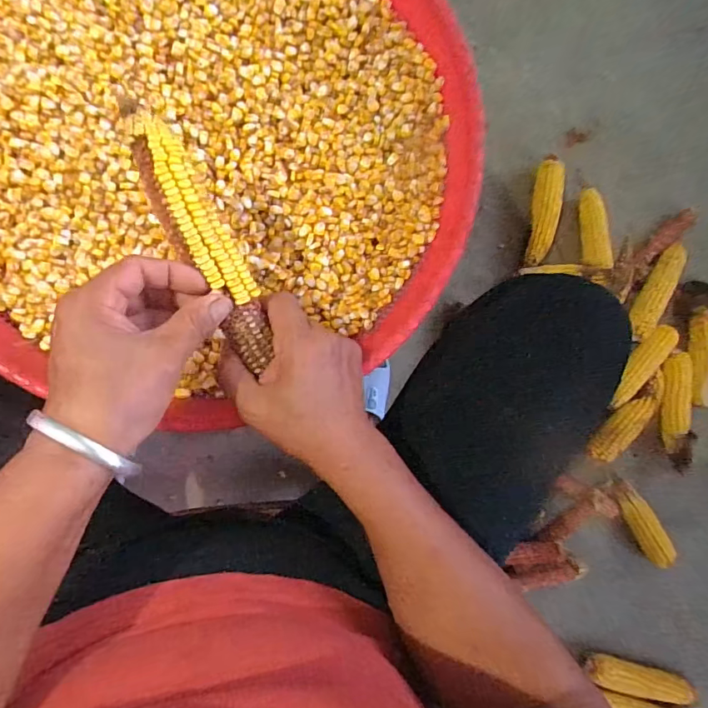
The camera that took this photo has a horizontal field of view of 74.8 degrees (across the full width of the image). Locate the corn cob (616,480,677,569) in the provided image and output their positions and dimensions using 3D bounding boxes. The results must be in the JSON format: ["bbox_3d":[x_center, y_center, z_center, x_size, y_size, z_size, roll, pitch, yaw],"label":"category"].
[{"bbox_3d":[0.519,0.306,0.816,0.033,0.048,0.218,-36,106,-7],"label":"corn cob"}]

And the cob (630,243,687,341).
[{"bbox_3d":[0.535,-0.115,0.814,0.036,0.041,0.185,28,85,-5],"label":"cob"}]

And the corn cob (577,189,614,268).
[{"bbox_3d":[0.421,-0.215,0.809,0.032,0.040,0.169,6,68,-7],"label":"corn cob"}]

